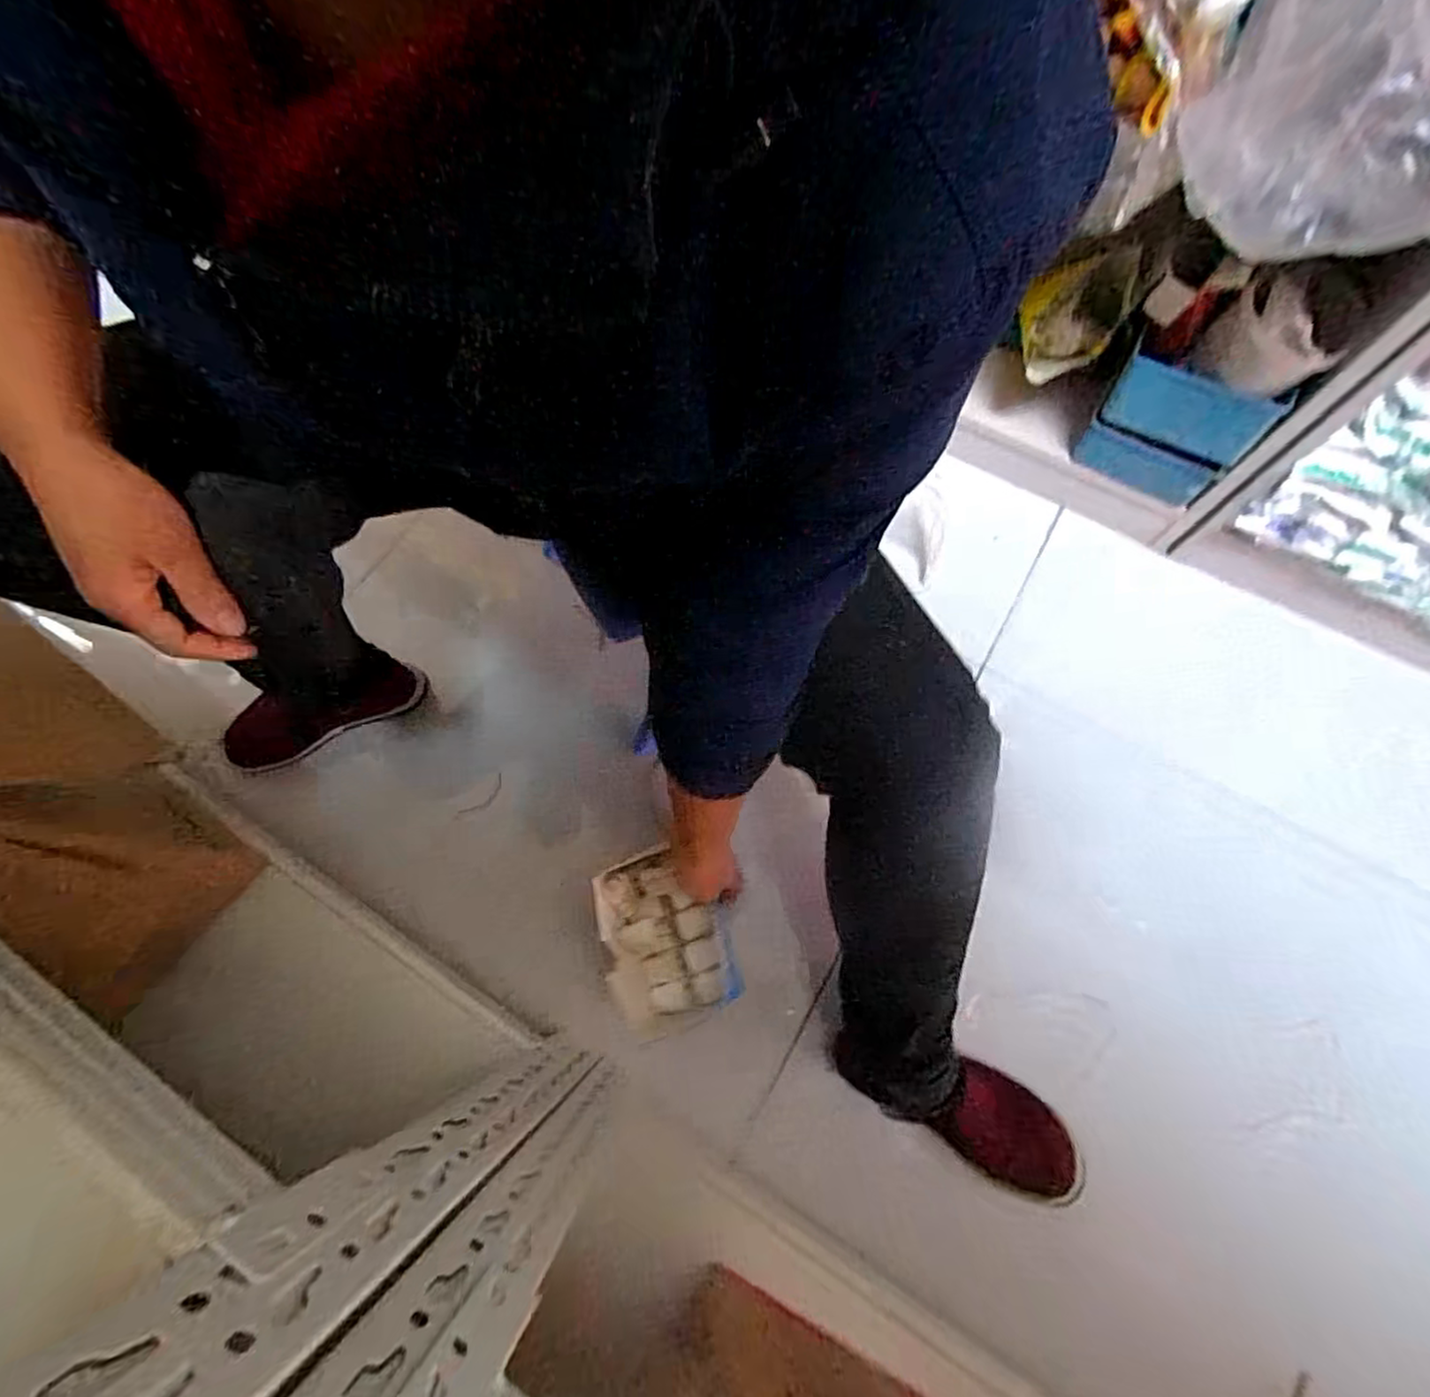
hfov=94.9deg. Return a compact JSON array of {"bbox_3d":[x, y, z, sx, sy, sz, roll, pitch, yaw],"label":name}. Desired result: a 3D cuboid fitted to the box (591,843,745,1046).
[{"bbox_3d":[-0.053,0.253,0.688,0.128,0.073,0.173,-18,71,-6],"label":"box"}]

